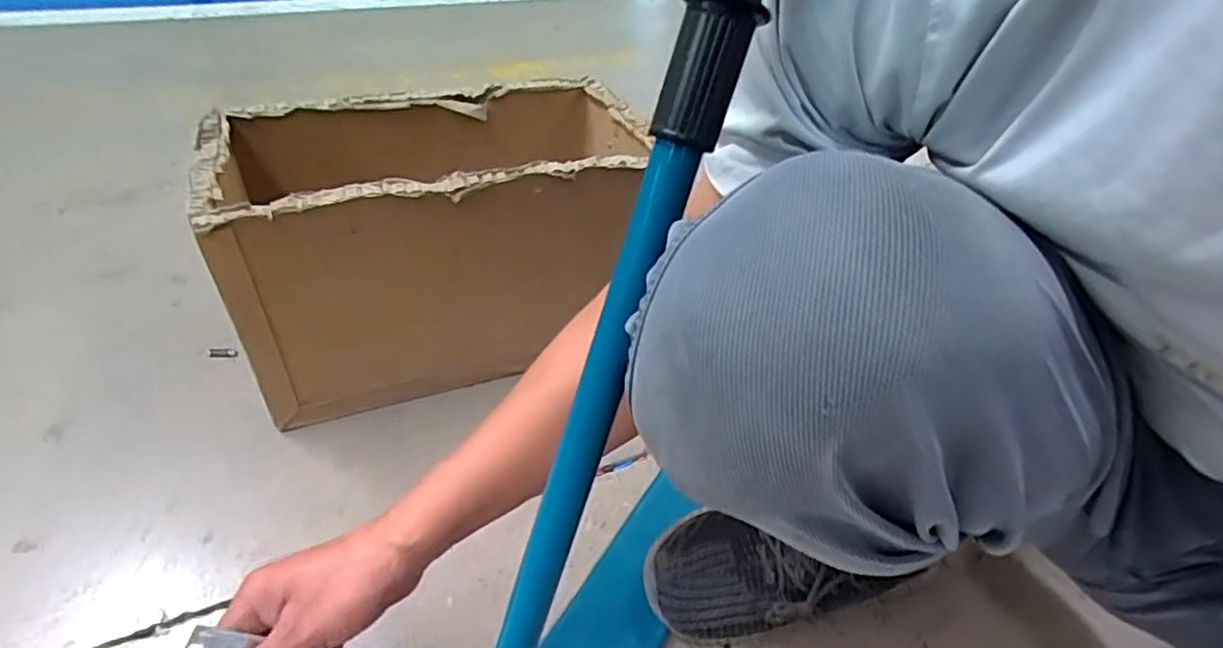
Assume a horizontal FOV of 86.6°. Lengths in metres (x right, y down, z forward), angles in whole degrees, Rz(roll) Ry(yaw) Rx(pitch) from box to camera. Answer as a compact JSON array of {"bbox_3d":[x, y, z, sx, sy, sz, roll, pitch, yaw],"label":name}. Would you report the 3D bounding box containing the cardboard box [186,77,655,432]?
[{"bbox_3d":[-0.197,-0.106,0.756,0.425,0.250,0.248,-14,45,-20],"label":"cardboard box"}]

